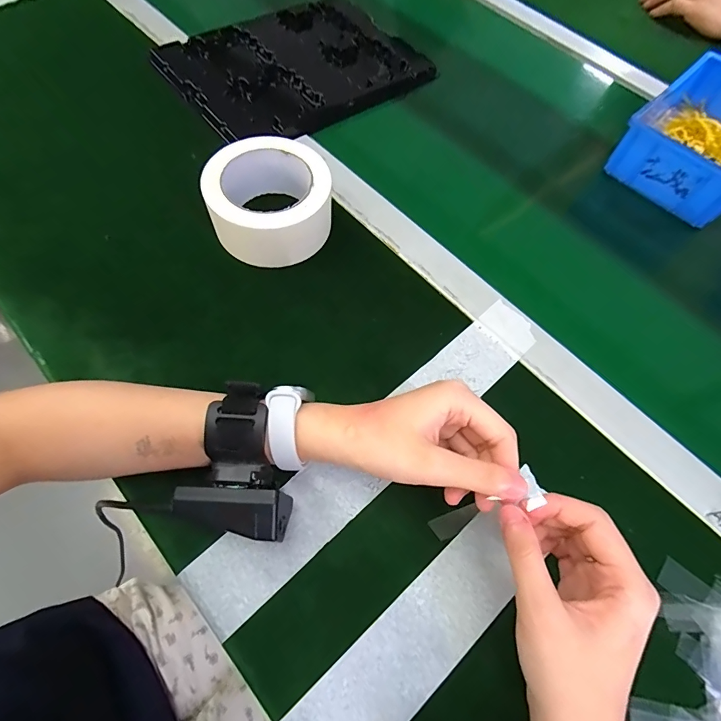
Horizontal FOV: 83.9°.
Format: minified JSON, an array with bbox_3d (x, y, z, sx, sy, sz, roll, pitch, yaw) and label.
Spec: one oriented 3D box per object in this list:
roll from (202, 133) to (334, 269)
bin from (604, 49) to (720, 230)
[{"bbox_3d":[-0.086,-0.150,0.386,0.115,0.055,0.122,-3,65,-5],"label":"roll"},{"bbox_3d":[0.402,-0.260,0.466,0.202,0.057,0.129,-40,73,-19],"label":"bin"}]

